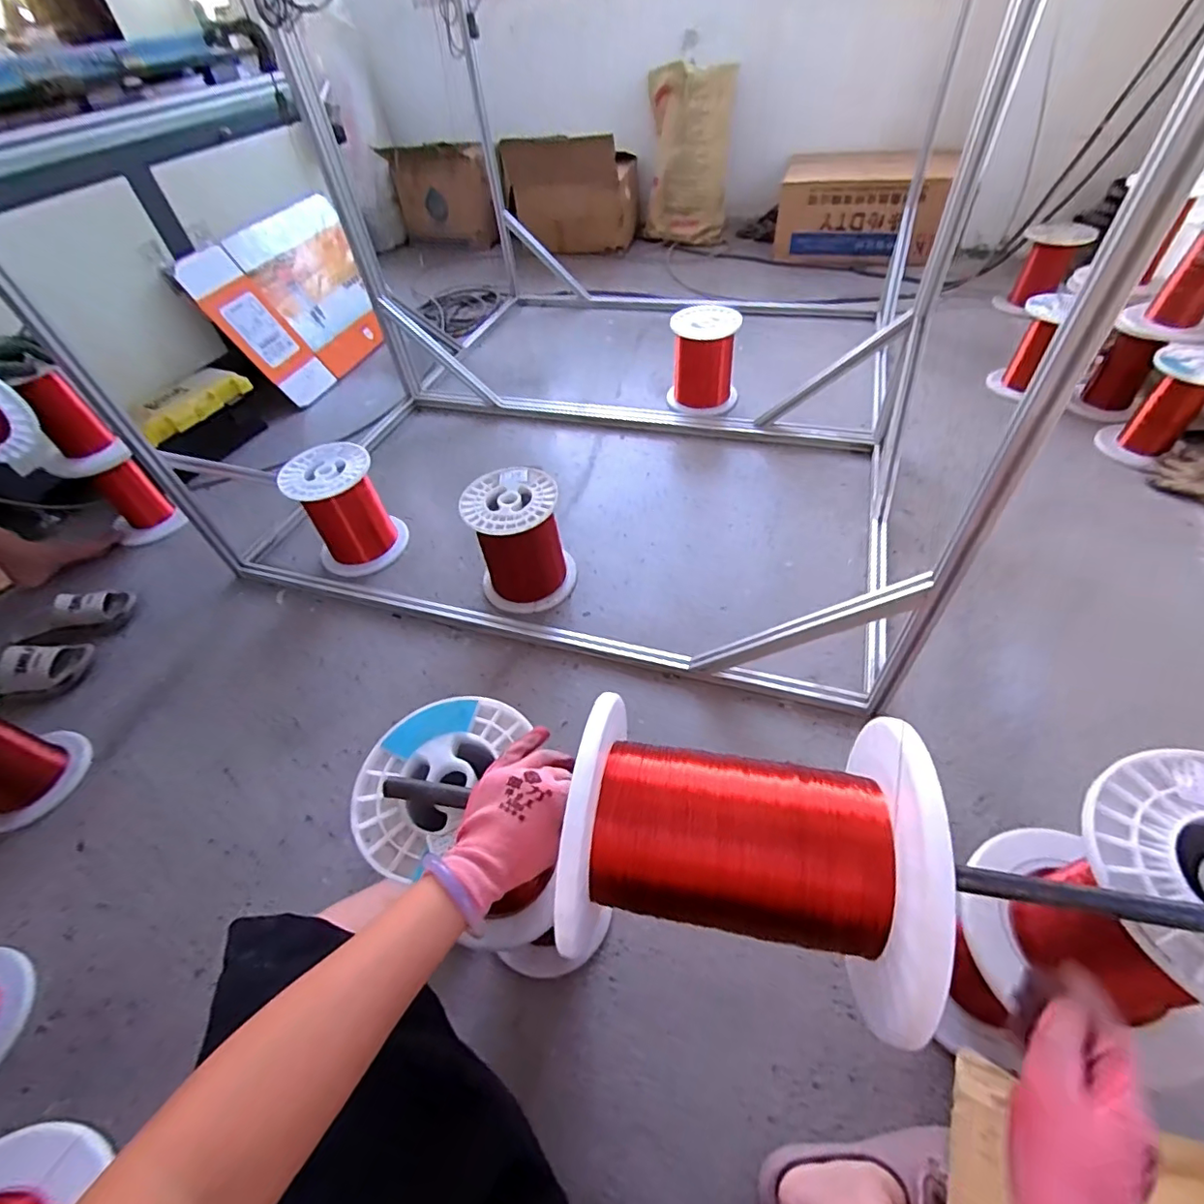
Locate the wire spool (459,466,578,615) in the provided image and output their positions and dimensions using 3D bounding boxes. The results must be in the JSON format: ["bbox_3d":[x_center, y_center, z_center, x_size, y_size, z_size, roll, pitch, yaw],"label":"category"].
[{"bbox_3d":[-0.175,-0.130,1.185,0.196,0.239,0.195,-3,50,4],"label":"wire spool"}]

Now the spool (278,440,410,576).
[{"bbox_3d":[-0.613,-0.220,1.308,0.177,0.250,0.180,-3,50,4],"label":"spool"}]

